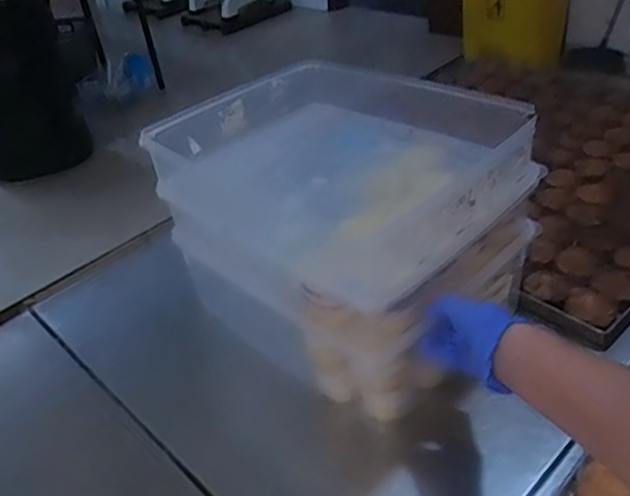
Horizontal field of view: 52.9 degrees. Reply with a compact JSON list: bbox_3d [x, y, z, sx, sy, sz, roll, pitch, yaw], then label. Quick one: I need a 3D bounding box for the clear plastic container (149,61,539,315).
[{"bbox_3d":[0.020,-0.085,0.709,0.283,0.108,0.350,-34,46,-29],"label":"clear plastic container"}]

